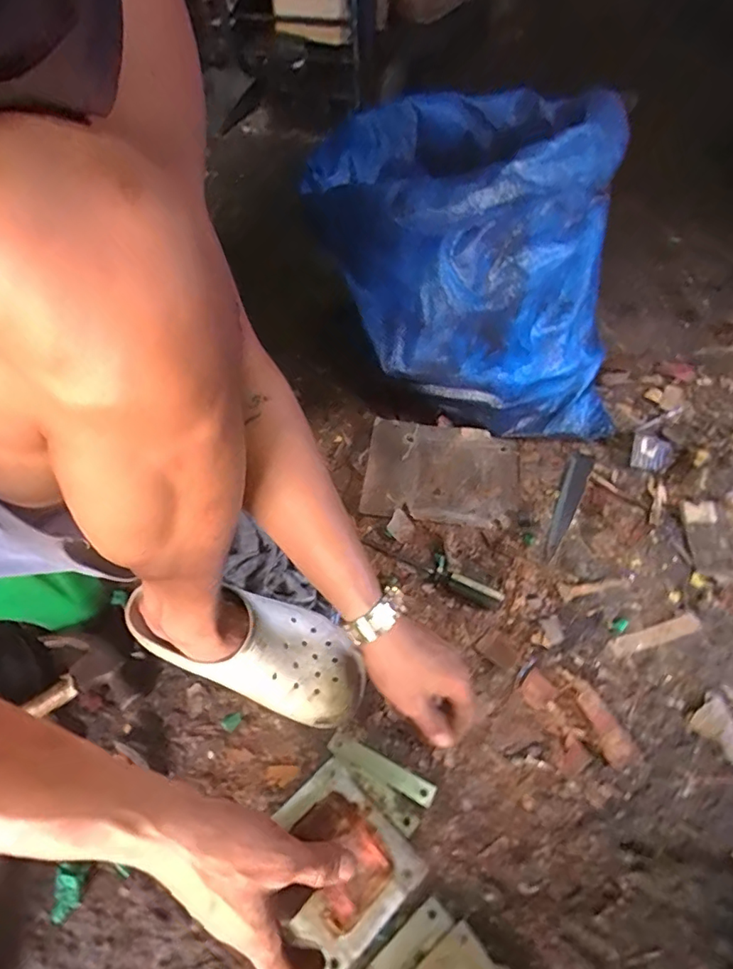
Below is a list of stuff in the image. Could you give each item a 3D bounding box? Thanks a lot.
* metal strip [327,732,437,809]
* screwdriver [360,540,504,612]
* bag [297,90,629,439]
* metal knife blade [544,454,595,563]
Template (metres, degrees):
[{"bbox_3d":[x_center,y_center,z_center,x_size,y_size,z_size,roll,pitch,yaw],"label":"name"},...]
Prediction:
[{"bbox_3d":[0.013,0.286,0.521,0.113,0.004,0.020,21,57,19],"label":"metal strip"},{"bbox_3d":[0.084,0.099,0.638,0.178,0.022,0.033,29,60,24],"label":"screwdriver"},{"bbox_3d":[0.132,-0.323,0.736,0.361,0.372,0.379,-3,52,2],"label":"bag"},{"bbox_3d":[0.266,0.026,0.693,0.029,0.004,0.181,22,59,20],"label":"metal knife blade"}]

